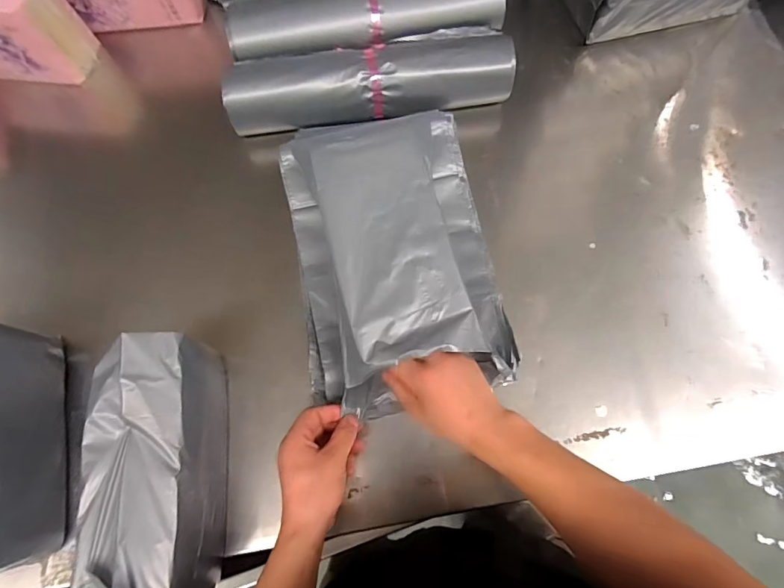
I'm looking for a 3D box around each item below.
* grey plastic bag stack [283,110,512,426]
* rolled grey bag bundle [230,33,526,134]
[{"bbox_3d":[-0.004,-0.063,0.530,0.231,0.098,0.368,-10,74,-3],"label":"grey plastic bag stack"},{"bbox_3d":[-0.034,-0.309,0.625,0.401,0.067,0.101,-9,74,-2],"label":"rolled grey bag bundle"}]

